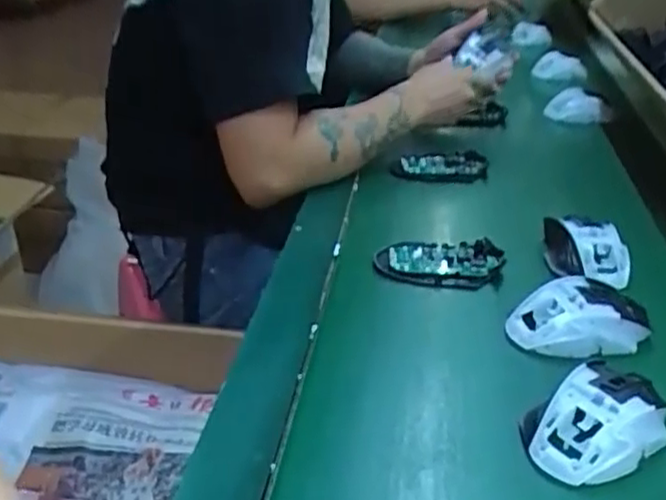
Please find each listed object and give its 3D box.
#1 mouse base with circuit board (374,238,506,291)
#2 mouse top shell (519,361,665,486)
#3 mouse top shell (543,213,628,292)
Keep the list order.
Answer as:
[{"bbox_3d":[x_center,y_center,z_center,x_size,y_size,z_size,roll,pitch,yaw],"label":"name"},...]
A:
[{"bbox_3d":[0.098,0.011,0.638,0.112,0.028,0.054,8,31,11],"label":"mouse base with circuit board"},{"bbox_3d":[0.177,0.108,0.458,0.109,0.034,0.069,-12,33,-24],"label":"mouse top shell"},{"bbox_3d":[0.234,-0.002,0.644,0.078,0.033,0.076,12,31,16],"label":"mouse top shell"}]

